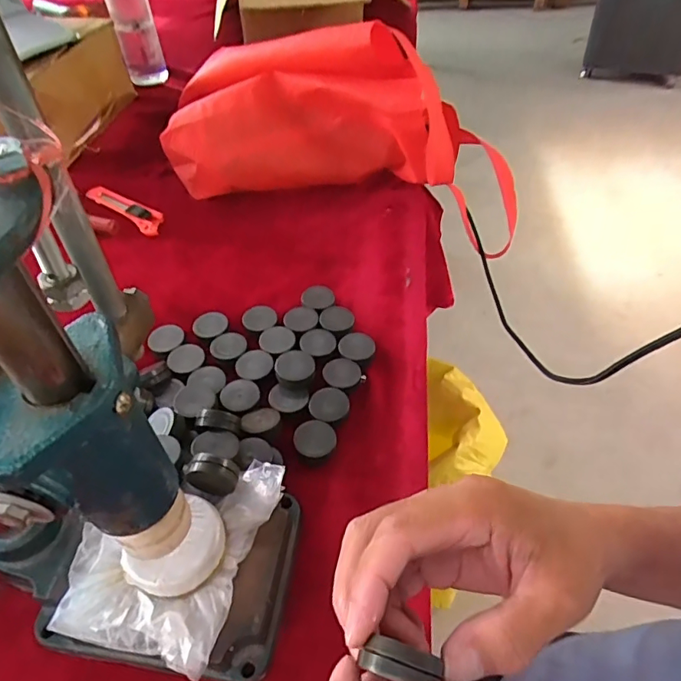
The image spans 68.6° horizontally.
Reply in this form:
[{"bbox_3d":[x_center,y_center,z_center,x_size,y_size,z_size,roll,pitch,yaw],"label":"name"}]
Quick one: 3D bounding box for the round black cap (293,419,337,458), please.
[{"bbox_3d":[-0.020,0.076,0.391,0.033,0.004,0.029,20,52,16],"label":"round black cap"}]

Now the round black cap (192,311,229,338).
[{"bbox_3d":[-0.123,-0.016,0.477,0.031,0.005,0.033,1,49,0],"label":"round black cap"}]

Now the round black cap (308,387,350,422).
[{"bbox_3d":[-0.009,0.052,0.412,0.031,0.004,0.030,0,49,0],"label":"round black cap"}]

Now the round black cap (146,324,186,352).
[{"bbox_3d":[-0.164,-0.002,0.469,0.034,0.008,0.029,8,50,6],"label":"round black cap"}]

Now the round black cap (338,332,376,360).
[{"bbox_3d":[0.016,0.005,0.462,0.033,0.008,0.033,0,49,0],"label":"round black cap"}]

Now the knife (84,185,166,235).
[{"bbox_3d":[-0.264,-0.164,0.612,0.131,0.008,0.033,27,54,21],"label":"knife"}]

